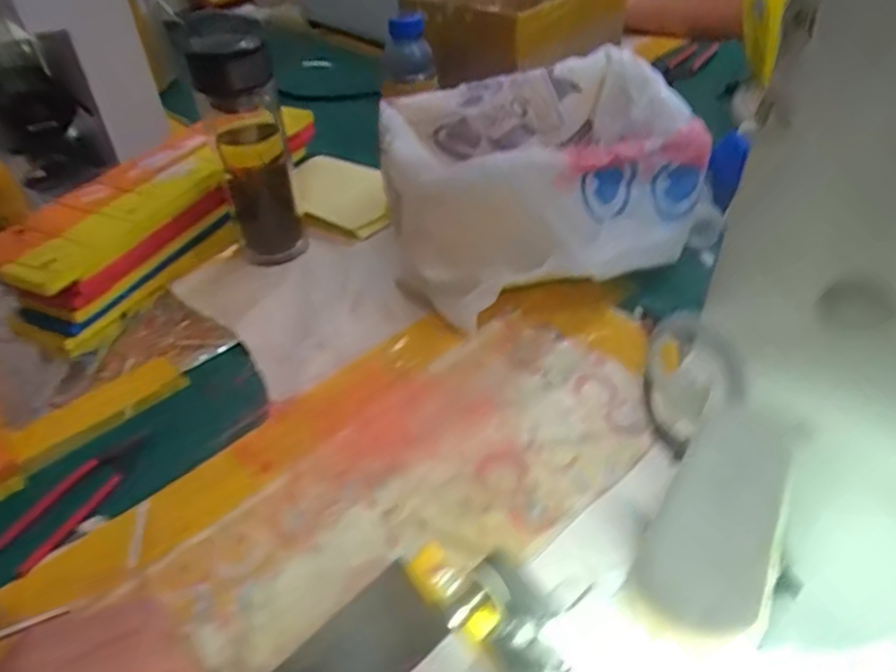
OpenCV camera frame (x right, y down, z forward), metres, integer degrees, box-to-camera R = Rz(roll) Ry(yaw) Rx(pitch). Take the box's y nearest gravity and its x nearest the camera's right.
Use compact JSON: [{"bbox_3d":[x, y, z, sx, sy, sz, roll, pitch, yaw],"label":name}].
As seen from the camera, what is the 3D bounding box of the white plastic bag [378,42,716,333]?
[{"bbox_3d":[0.079,-0.142,0.589,0.264,0.132,0.240,-9,42,-6],"label":"white plastic bag"}]

